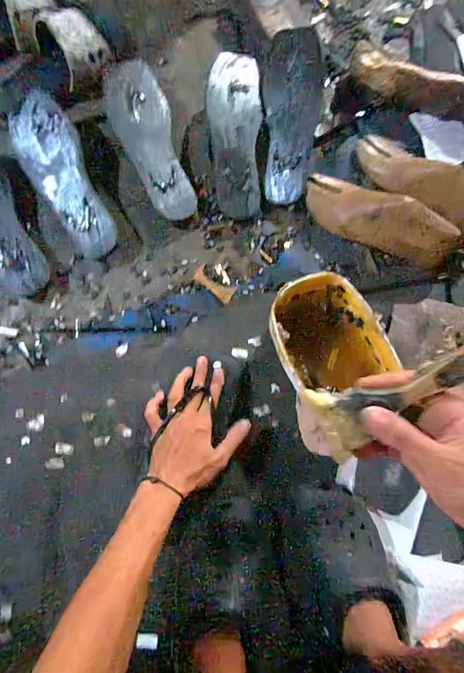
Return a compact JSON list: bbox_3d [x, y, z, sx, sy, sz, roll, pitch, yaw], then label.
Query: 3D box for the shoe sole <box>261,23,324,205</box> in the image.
[{"bbox_3d":[0.102,-0.364,0.617,0.099,0.040,0.290,1,81,-1],"label":"shoe sole"}]

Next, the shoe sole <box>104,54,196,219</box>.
[{"bbox_3d":[-0.135,-0.316,0.593,0.094,0.050,0.265,-17,82,-4],"label":"shoe sole"}]

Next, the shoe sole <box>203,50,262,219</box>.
[{"bbox_3d":[0.006,-0.325,0.592,0.085,0.023,0.255,-3,95,-2],"label":"shoe sole"}]

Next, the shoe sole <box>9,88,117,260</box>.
[{"bbox_3d":[-0.265,-0.248,0.567,0.091,0.018,0.265,-23,94,1],"label":"shoe sole"}]

